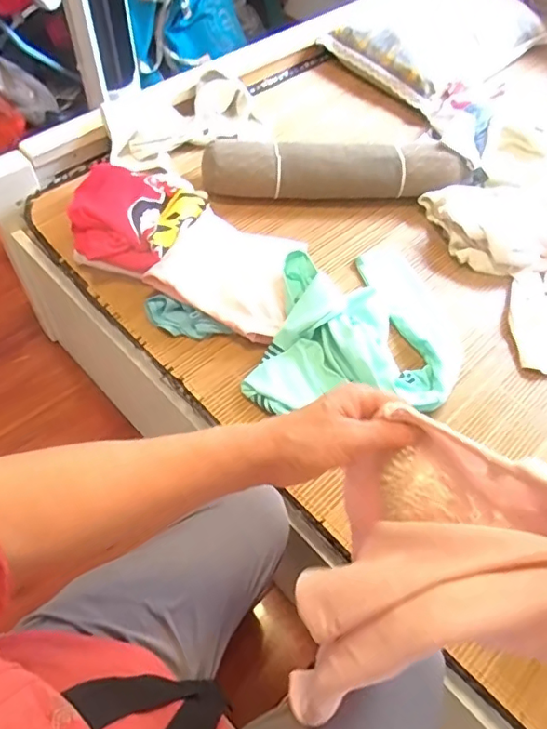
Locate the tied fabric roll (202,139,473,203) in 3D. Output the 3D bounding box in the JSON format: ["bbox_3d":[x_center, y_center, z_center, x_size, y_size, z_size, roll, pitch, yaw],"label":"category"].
[{"bbox_3d":[0.118,-0.378,1.040,0.489,0.076,0.099,-4,56,-6],"label":"tied fabric roll"}]

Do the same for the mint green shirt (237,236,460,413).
[{"bbox_3d":[0.130,-0.090,0.872,0.333,0.088,0.328,-4,56,-6],"label":"mint green shirt"}]

